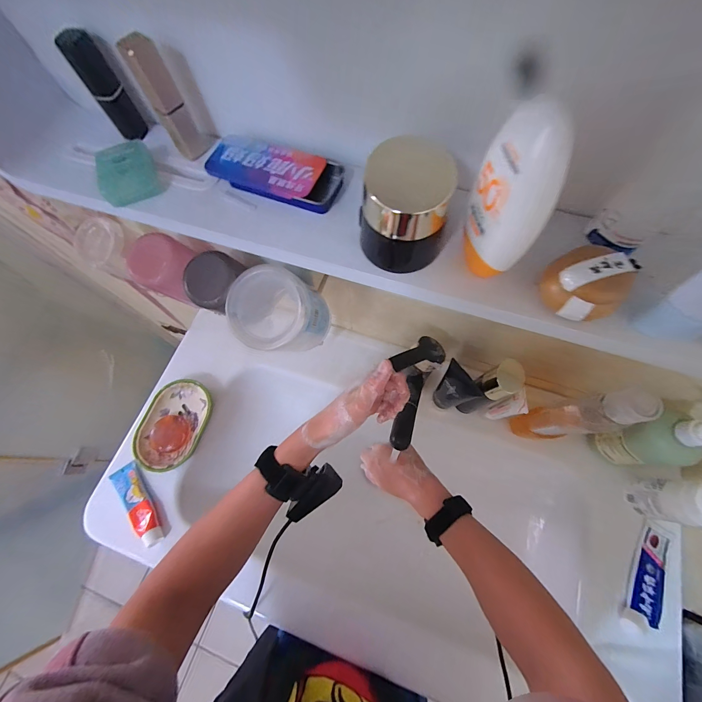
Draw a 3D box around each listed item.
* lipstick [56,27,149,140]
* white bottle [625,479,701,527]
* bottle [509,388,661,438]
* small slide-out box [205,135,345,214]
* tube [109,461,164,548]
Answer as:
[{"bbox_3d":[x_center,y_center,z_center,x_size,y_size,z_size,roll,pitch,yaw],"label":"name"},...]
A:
[{"bbox_3d":[-0.199,-0.214,0.254,0.024,0.069,0.015,-40,73,-12],"label":"lipstick"},{"bbox_3d":[0.450,0.210,0.432,0.045,0.123,0.055,3,70,3],"label":"white bottle"},{"bbox_3d":[0.301,0.091,0.420,0.055,0.206,0.047,-11,70,-2],"label":"bottle"},{"bbox_3d":[-0.062,-0.143,0.247,0.108,0.011,0.048,19,72,9],"label":"small slide-out box"},{"bbox_3d":[-0.344,0.248,0.503,0.041,0.031,0.140,-40,73,-12],"label":"tube"}]

